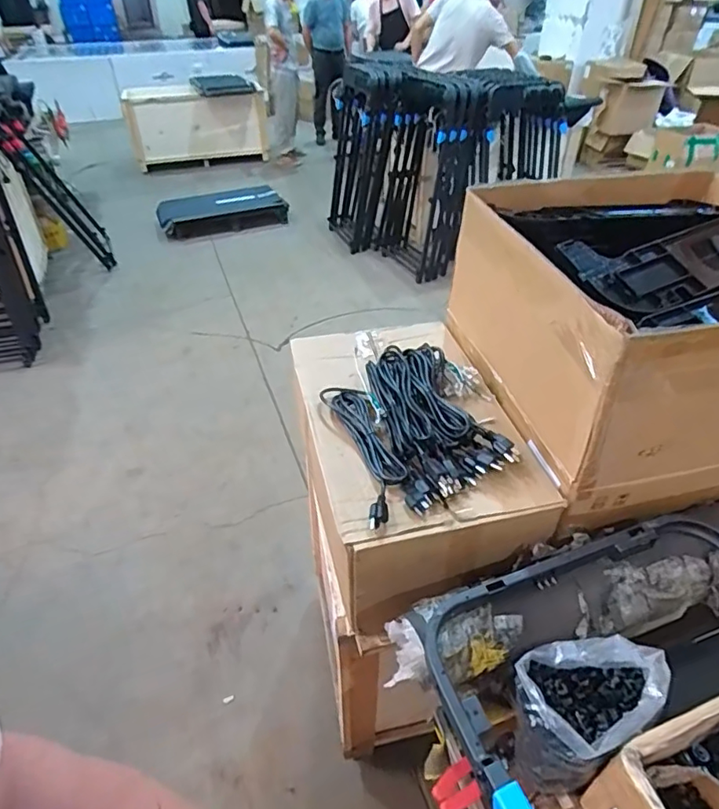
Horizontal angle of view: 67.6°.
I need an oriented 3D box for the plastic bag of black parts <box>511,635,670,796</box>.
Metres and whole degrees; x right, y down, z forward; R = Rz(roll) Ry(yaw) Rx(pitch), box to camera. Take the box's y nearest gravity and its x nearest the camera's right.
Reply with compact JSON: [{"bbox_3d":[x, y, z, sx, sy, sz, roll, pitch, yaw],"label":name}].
[{"bbox_3d":[0.300,0.416,0.738,0.192,0.174,0.138,-18,43,-20],"label":"plastic bag of black parts"}]

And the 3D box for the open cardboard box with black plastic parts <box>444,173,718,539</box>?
[{"bbox_3d":[0.515,-0.152,0.983,0.552,0.343,0.559,-9,40,-10],"label":"open cardboard box with black plastic parts"}]

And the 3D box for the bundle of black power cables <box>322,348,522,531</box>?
[{"bbox_3d":[0.105,0.024,0.926,0.290,0.053,0.358,-12,41,-13],"label":"bundle of black power cables"}]

